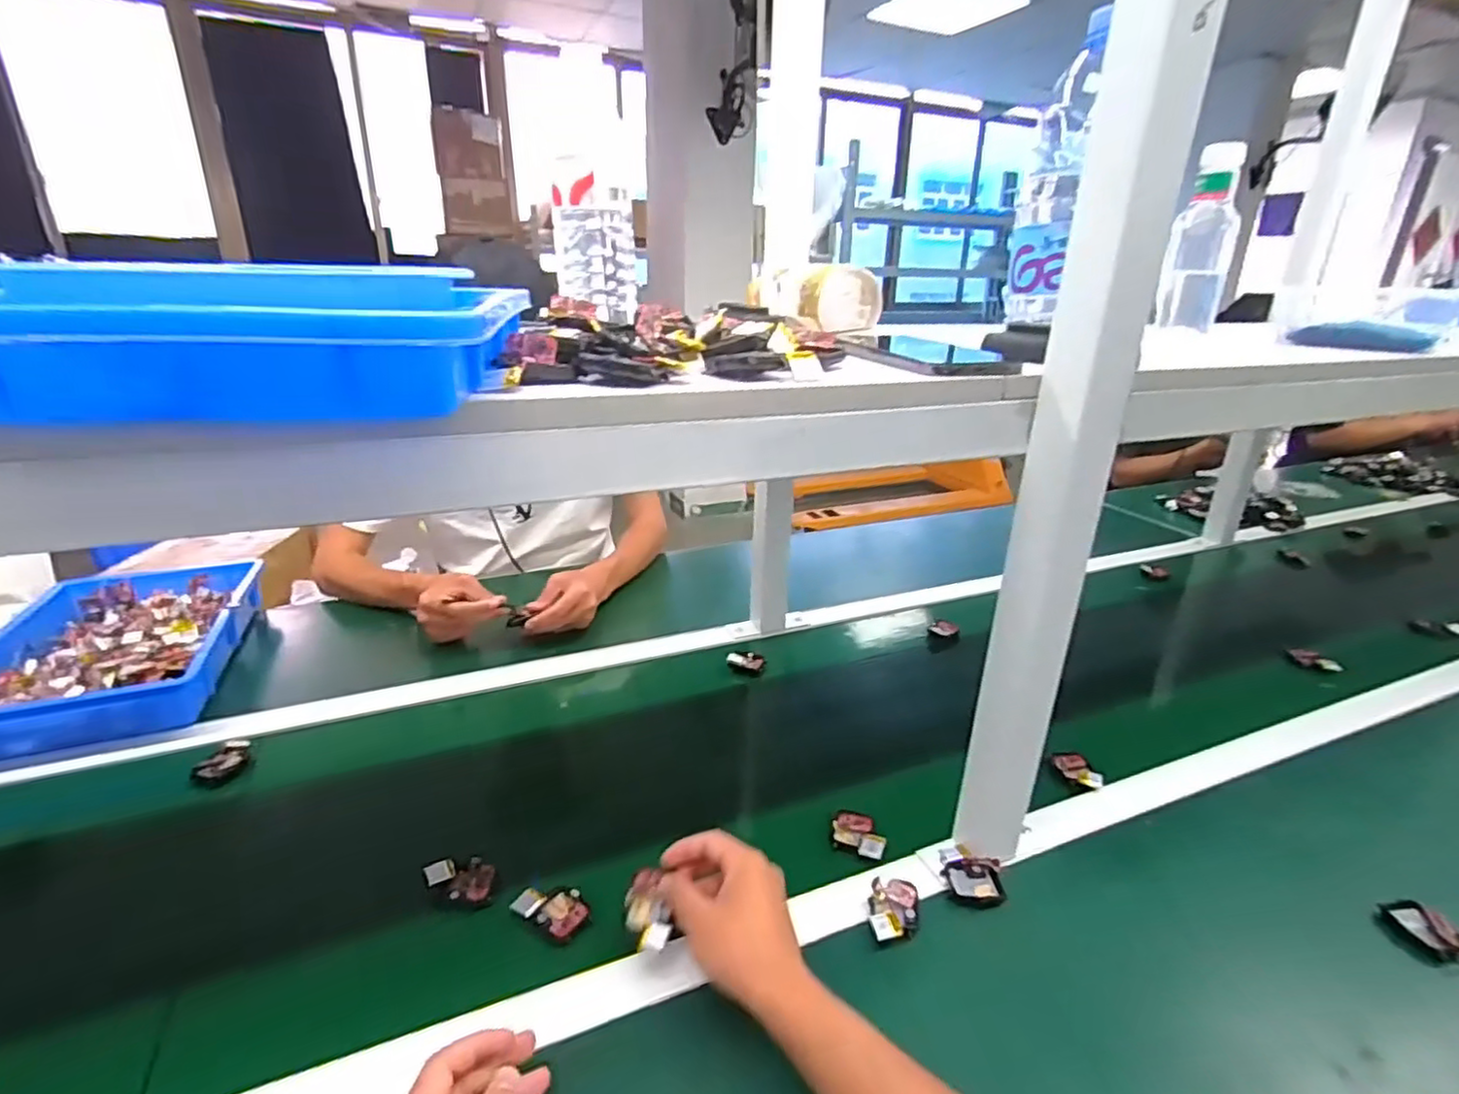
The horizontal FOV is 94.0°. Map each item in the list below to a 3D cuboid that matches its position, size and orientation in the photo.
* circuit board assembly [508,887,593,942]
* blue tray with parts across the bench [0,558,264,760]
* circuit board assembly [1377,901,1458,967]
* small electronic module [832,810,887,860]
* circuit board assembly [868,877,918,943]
[{"bbox_3d":[-0.139,0.289,0.544,0.059,0.017,0.037,12,24,25],"label":"circuit board assembly"},{"bbox_3d":[-0.758,0.119,0.844,0.269,0.056,0.378,-8,23,-22],"label":"blue tray with parts across the bench"},{"bbox_3d":[0.566,0.310,0.538,0.075,0.021,0.038,19,28,38],"label":"circuit board assembly"},{"bbox_3d":[0.119,0.260,0.624,0.050,0.015,0.054,9,23,18],"label":"small electronic module"},{"bbox_3d":[0.132,0.292,0.546,0.038,0.013,0.052,4,22,6],"label":"circuit board assembly"}]

